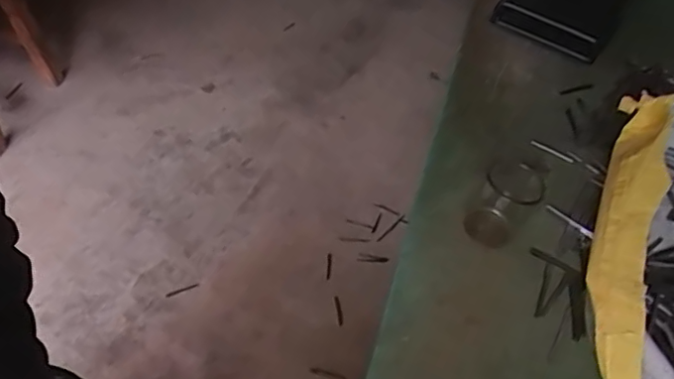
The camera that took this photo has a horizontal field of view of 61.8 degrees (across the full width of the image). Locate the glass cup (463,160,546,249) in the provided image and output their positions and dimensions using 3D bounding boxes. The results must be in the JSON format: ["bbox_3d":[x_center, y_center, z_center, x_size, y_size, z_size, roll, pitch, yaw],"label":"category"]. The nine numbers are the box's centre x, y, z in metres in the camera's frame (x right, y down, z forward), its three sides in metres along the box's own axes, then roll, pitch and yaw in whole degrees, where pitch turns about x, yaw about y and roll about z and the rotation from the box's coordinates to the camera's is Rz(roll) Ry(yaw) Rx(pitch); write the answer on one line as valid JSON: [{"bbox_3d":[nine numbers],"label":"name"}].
[{"bbox_3d":[0.161,0.013,0.537,0.057,0.078,0.061,23,48,11],"label":"glass cup"}]

